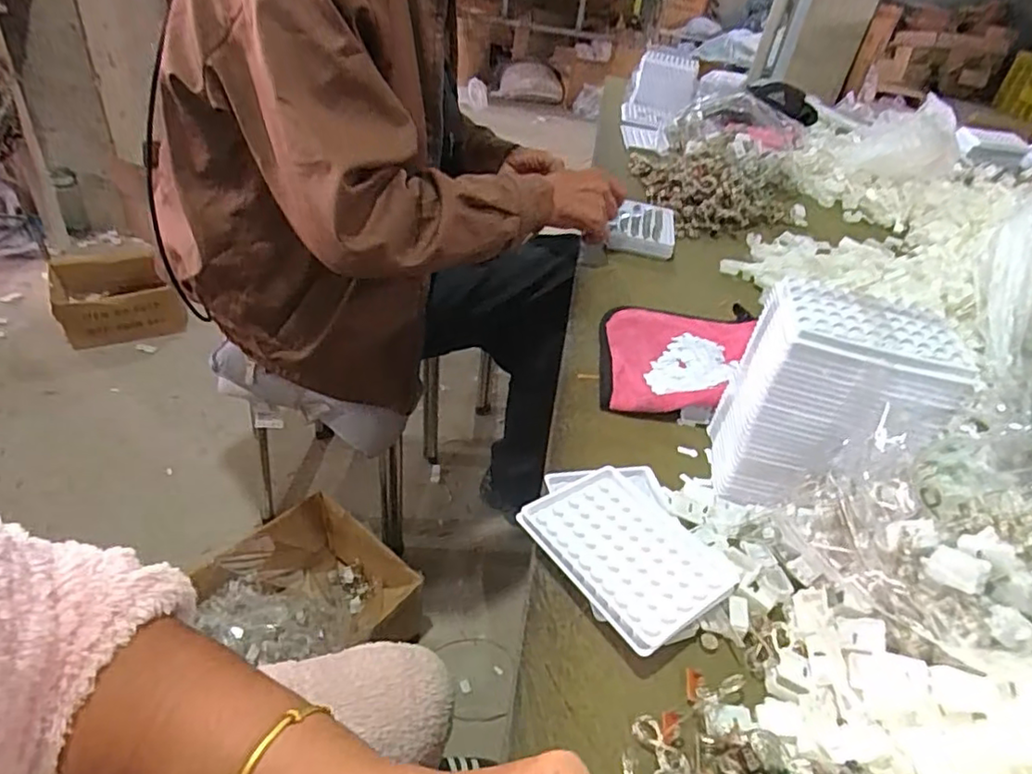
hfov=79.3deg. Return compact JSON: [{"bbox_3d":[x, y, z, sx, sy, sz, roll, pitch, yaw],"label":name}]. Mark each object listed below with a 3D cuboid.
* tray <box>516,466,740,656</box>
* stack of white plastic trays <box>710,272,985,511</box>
[{"bbox_3d":[0.079,0.114,0.445,0.103,0.007,0.131,-19,43,-34],"label":"tray"},{"bbox_3d":[0.245,0.017,0.491,0.143,0.153,0.103,15,39,12],"label":"stack of white plastic trays"}]

